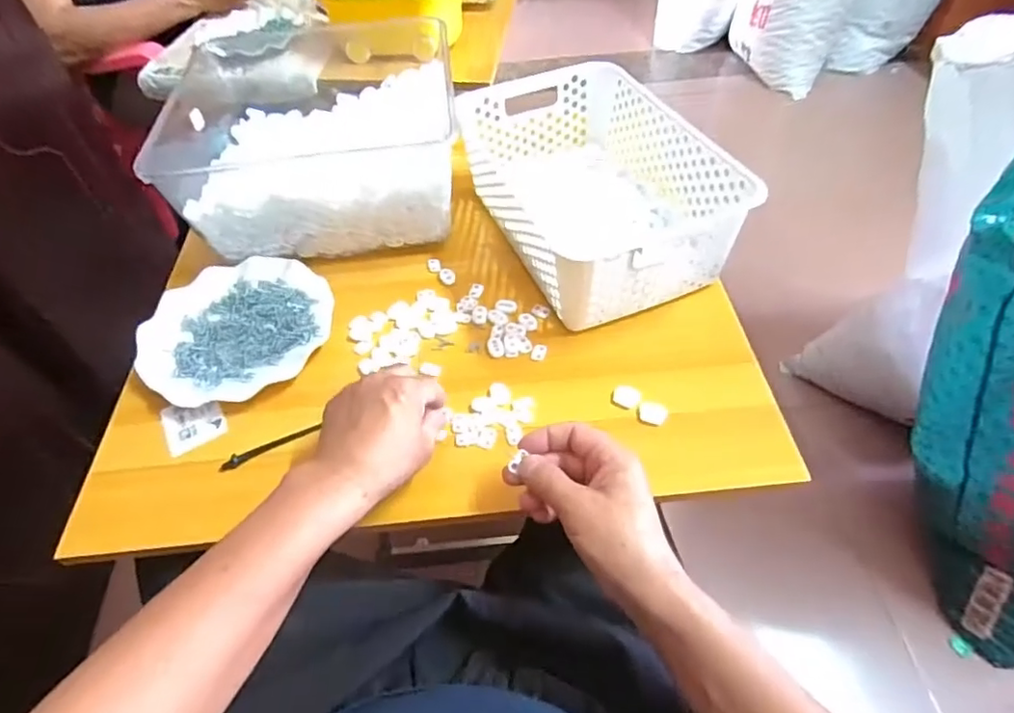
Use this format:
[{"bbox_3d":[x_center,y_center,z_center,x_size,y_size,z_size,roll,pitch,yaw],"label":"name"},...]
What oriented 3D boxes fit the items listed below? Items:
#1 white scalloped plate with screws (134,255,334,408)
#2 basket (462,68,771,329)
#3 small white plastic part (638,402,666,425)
[{"bbox_3d":[-0.271,-0.032,0.581,0.179,0.017,0.173,-2,50,2],"label":"white scalloped plate with screws"},{"bbox_3d":[0.089,-0.183,0.618,0.198,0.099,0.304,-18,52,-11],"label":"basket"},{"bbox_3d":[0.125,0.049,0.502,0.023,0.009,0.016,18,54,17],"label":"small white plastic part"}]

